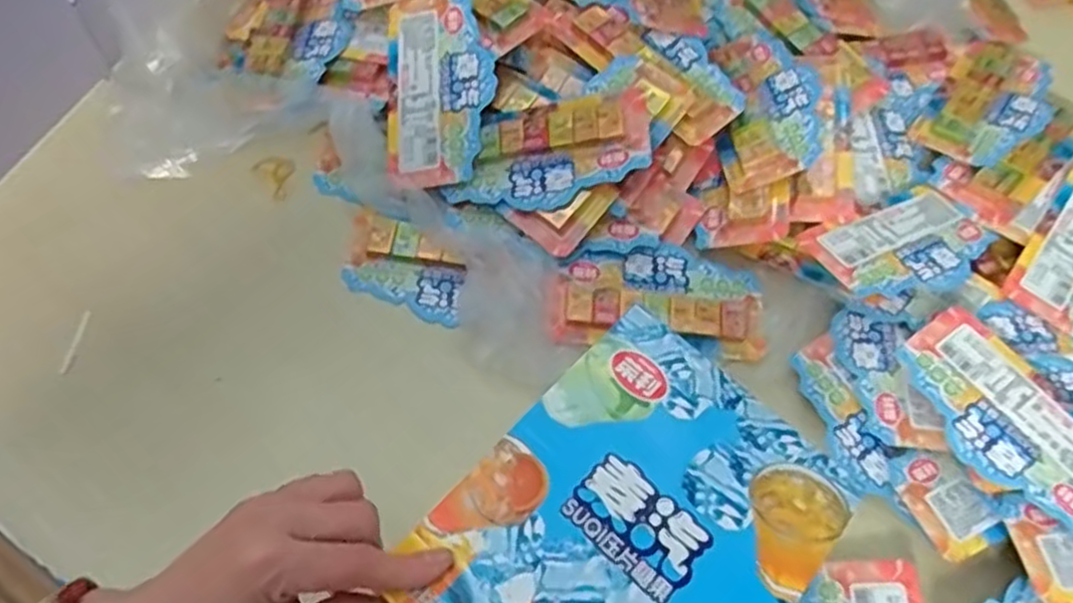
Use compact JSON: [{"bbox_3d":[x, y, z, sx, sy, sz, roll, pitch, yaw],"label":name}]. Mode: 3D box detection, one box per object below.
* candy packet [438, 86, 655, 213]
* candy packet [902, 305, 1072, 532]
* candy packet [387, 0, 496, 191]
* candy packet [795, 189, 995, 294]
[{"bbox_3d":[0.007,-0.098,0.519,0.135,0.010,0.068,-11,82,13],"label":"candy packet"},{"bbox_3d":[0.287,0.072,0.463,0.080,0.008,0.145,-30,64,-13],"label":"candy packet"},{"bbox_3d":[-0.068,-0.153,0.543,0.074,0.009,0.145,-4,79,13],"label":"candy packet"},{"bbox_3d":[0.249,-0.037,0.518,0.129,0.021,0.070,-21,68,-14],"label":"candy packet"}]

